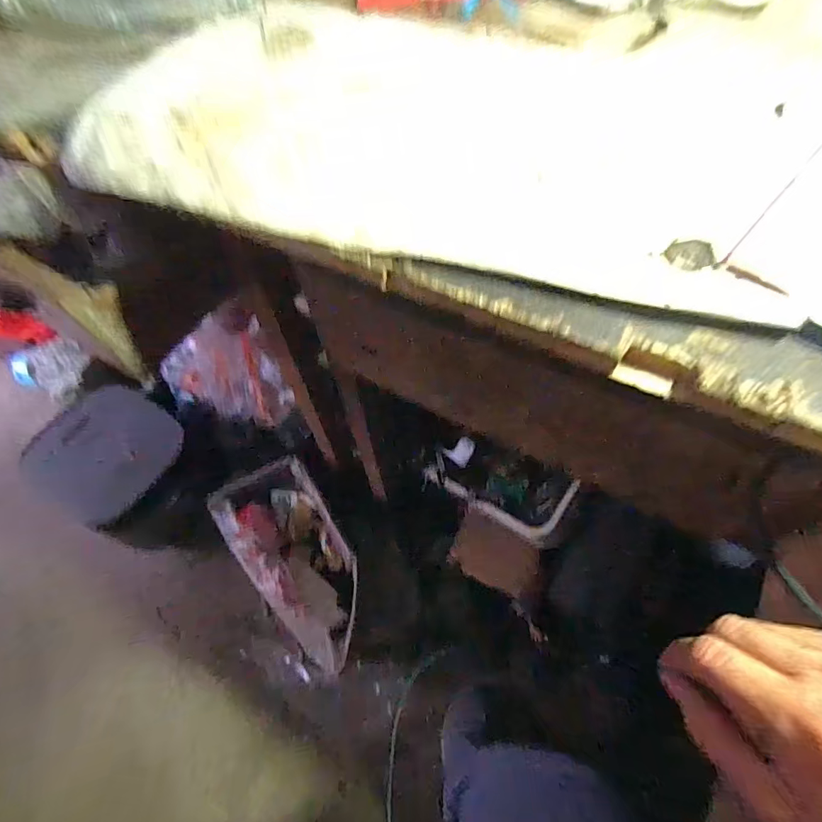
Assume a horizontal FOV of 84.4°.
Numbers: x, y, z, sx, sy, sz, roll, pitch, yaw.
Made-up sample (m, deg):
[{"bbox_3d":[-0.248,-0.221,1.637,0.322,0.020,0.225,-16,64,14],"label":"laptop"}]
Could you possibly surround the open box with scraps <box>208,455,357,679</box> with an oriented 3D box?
[{"bbox_3d":[-0.218,0.278,0.860,0.192,0.105,0.385,-30,64,-15],"label":"open box with scraps"}]

